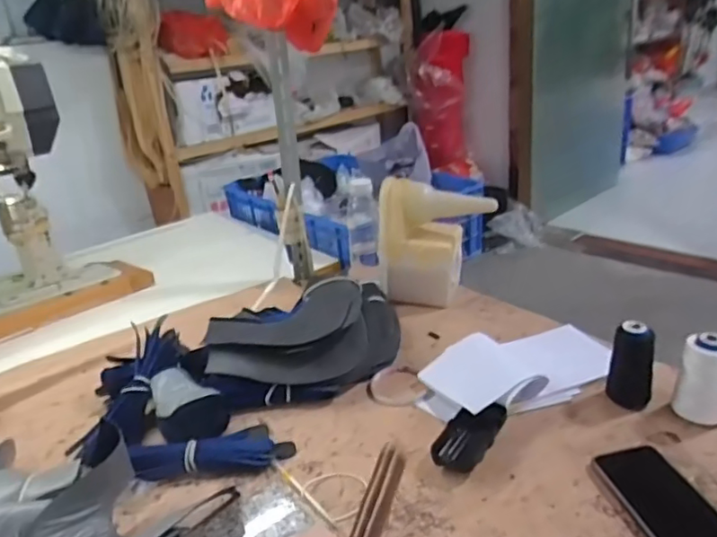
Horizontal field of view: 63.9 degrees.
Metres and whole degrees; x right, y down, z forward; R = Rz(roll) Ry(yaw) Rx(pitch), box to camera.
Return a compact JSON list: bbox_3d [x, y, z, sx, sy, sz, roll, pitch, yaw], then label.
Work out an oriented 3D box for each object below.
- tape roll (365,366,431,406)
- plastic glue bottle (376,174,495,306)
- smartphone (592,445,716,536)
[{"bbox_3d":[0.050,0.158,0.788,0.074,0.011,0.086,-8,25,-10],"label":"tape roll"},{"bbox_3d":[0.131,-0.040,0.981,0.188,0.198,0.070,-4,24,0],"label":"plastic glue bottle"},{"bbox_3d":[0.304,0.230,0.560,0.082,0.012,0.157,-7,25,-8],"label":"smartphone"}]

